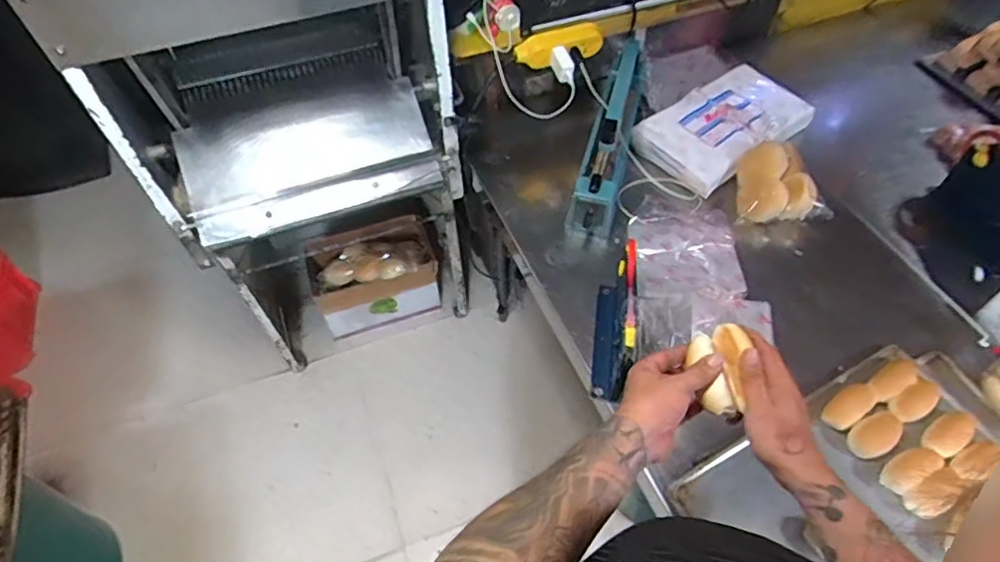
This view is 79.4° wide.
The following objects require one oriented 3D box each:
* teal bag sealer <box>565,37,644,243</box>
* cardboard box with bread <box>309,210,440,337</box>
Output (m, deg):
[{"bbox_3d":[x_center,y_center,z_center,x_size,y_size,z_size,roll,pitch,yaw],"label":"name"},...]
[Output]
[{"bbox_3d":[0.218,-0.291,1.139,0.084,0.198,0.421,14,55,12],"label":"teal bag sealer"},{"bbox_3d":[-0.359,-0.022,1.743,0.350,0.322,0.230,-11,54,-6],"label":"cardboard box with bread"}]

